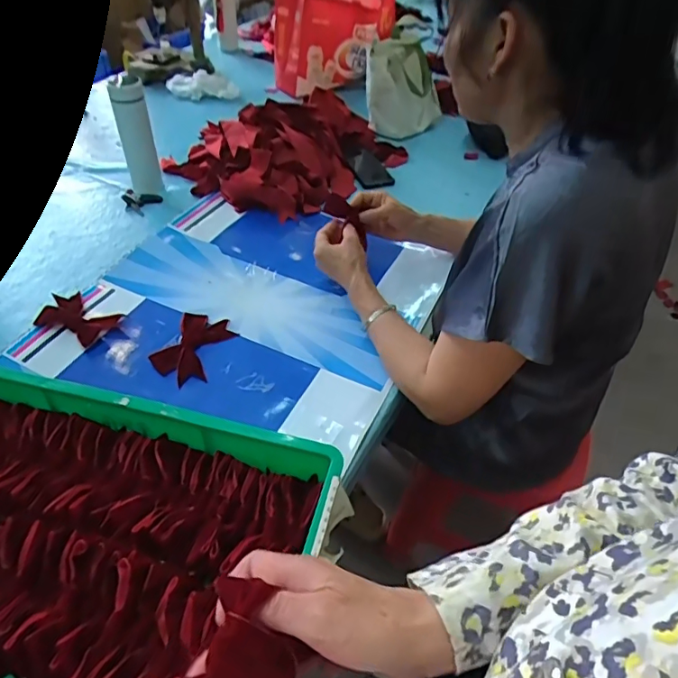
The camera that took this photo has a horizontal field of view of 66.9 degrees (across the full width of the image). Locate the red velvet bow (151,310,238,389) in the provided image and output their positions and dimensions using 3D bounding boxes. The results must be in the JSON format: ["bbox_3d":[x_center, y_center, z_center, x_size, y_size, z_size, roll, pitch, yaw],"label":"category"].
[{"bbox_3d":[-0.224,0.012,0.788,0.091,0.011,0.140,16,46,10],"label":"red velvet bow"}]

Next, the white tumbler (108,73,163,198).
[{"bbox_3d":[-0.408,-0.405,1.040,0.064,0.213,0.063,-15,48,-20],"label":"white tumbler"}]

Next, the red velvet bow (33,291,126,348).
[{"bbox_3d":[-0.416,-0.035,0.818,0.120,0.014,0.080,21,47,15],"label":"red velvet bow"}]

